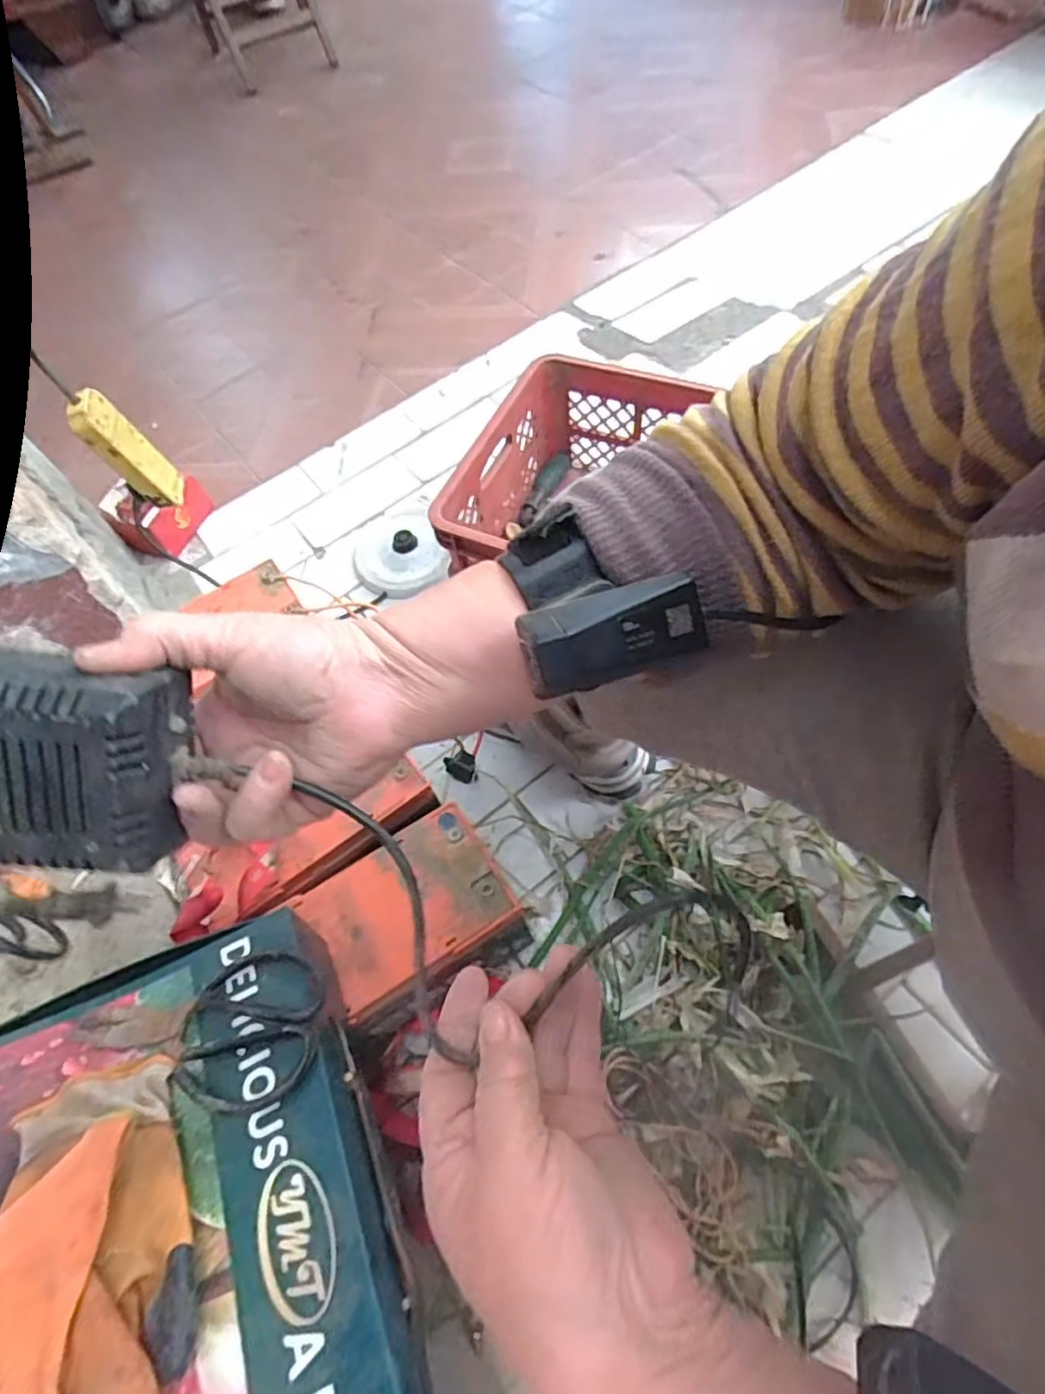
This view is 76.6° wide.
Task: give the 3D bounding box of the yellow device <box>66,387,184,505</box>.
[{"bbox_3d":[-0.473,-0.295,0.797,0.031,0.155,0.053,-10,59,18],"label":"yellow device"}]

